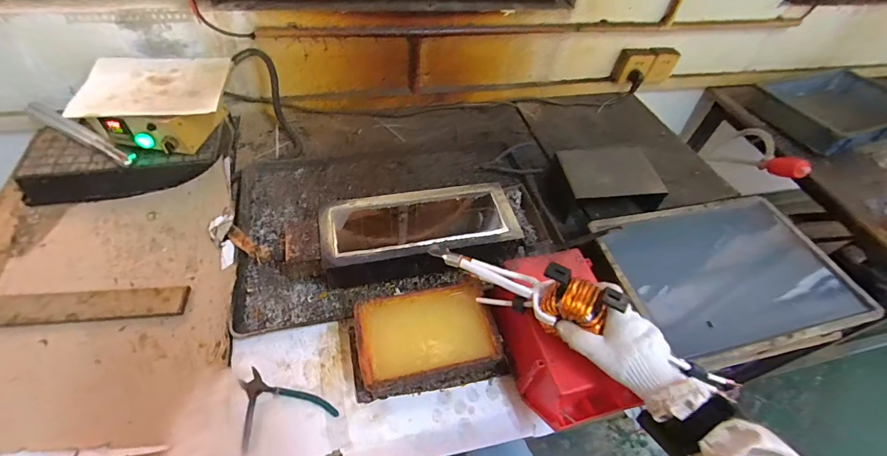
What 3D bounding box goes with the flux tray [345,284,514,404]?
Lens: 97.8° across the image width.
[{"bbox_3d":[-0.027,0.170,0.591,0.219,0.068,0.133,-8,52,-13],"label":"flux tray"}]

